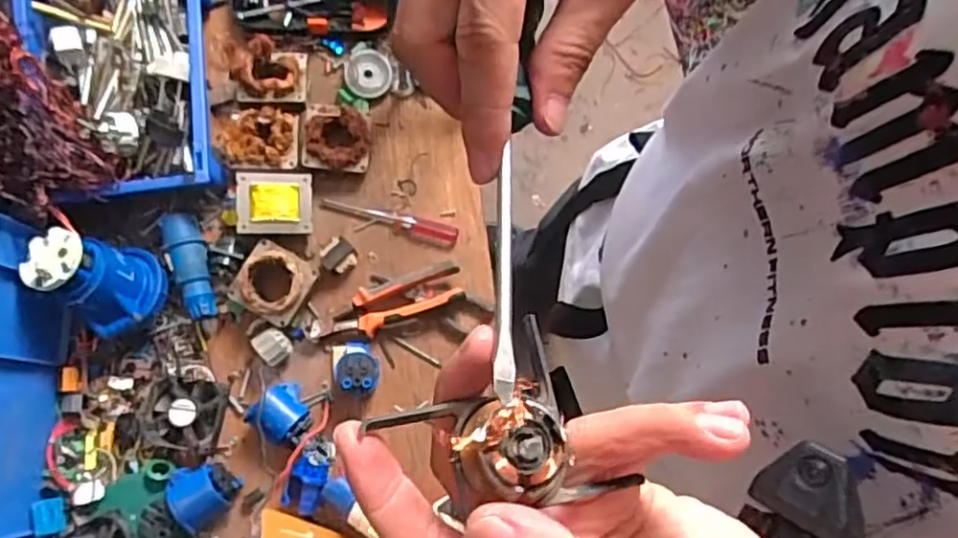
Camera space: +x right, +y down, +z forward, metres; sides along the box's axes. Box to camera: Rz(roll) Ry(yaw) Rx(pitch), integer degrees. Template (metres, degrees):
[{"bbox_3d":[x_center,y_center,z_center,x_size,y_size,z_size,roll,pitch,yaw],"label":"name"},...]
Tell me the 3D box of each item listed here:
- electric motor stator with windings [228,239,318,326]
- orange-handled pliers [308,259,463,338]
[{"bbox_3d":[-0.244,0.016,0.807,0.083,0.056,0.084,29,79,6],"label":"electric motor stator with windings"},{"bbox_3d":[-0.110,0.044,0.815,0.189,0.028,0.051,-24,78,-5],"label":"orange-handled pliers"}]

